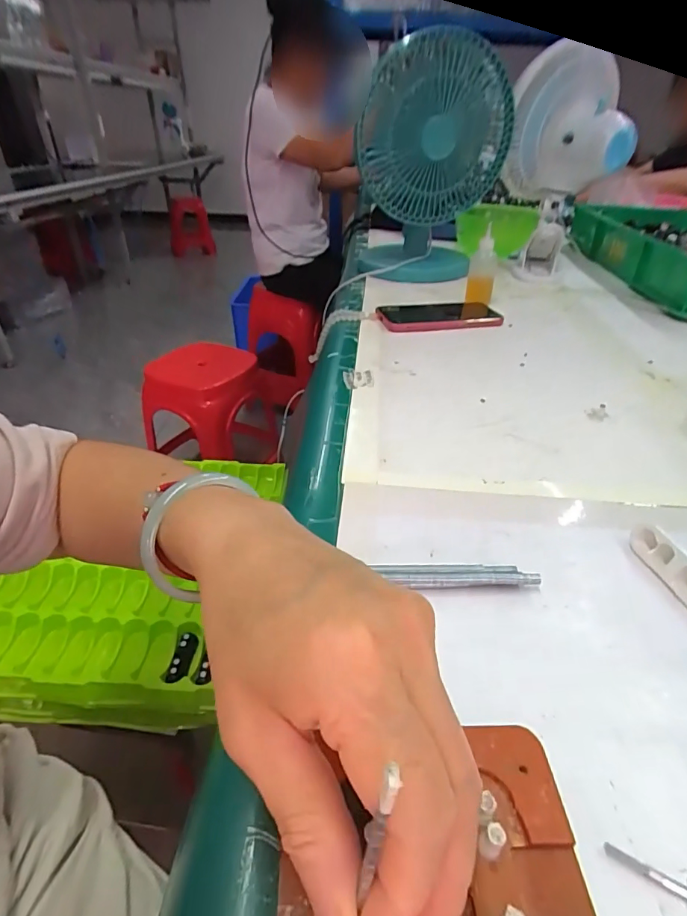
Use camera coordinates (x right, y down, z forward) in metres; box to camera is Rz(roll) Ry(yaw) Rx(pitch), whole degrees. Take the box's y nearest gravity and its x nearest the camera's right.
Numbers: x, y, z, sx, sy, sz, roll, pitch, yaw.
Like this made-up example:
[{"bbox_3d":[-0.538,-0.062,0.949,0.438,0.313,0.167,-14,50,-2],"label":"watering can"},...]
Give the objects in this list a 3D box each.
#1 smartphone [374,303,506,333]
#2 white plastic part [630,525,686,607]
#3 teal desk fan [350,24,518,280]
[{"bbox_3d":[0.136,-0.194,0.627,0.176,0.011,0.083,-7,36,-11],"label":"smartphone"},{"bbox_3d":[0.192,0.063,0.268,0.012,0.019,0.062,-8,37,-12],"label":"white plastic part"},{"bbox_3d":[0.132,-0.436,0.711,0.218,0.301,0.175,9,36,10],"label":"teal desk fan"}]

